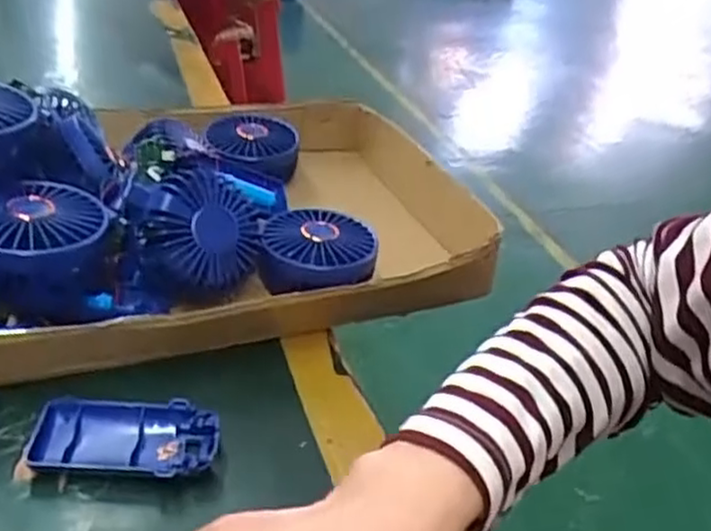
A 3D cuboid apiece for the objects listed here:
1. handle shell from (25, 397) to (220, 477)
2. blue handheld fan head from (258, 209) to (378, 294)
[{"bbox_3d":[-0.125,0.096,0.383,0.097,0.020,0.047,3,32,-4],"label":"handle shell"},{"bbox_3d":[-0.027,-0.016,0.521,0.081,0.024,0.076,4,32,-3],"label":"blue handheld fan head"}]

